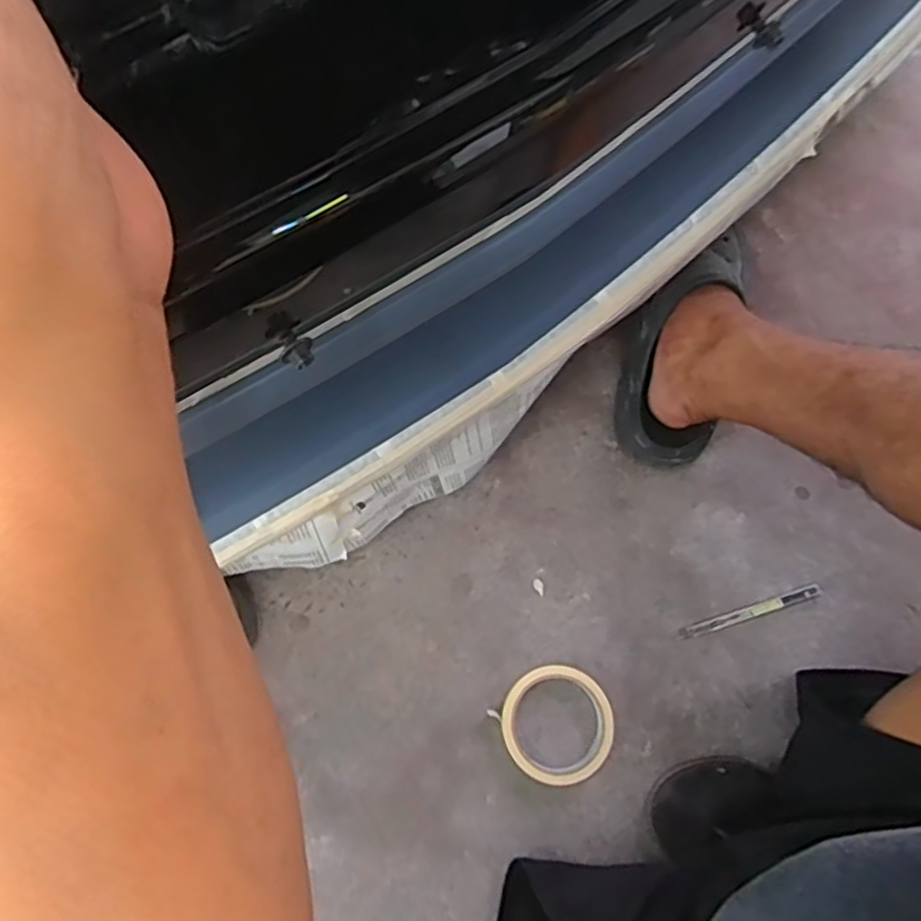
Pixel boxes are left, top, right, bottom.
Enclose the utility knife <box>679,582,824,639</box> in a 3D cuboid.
[{"bbox_3d":[0.272,0.140,0.656,0.140,0.013,0.013,-17,75,-5],"label":"utility knife"}]

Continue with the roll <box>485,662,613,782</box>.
[{"bbox_3d":[0.085,0.232,0.621,0.095,0.020,0.096,0,74,0],"label":"roll"}]

